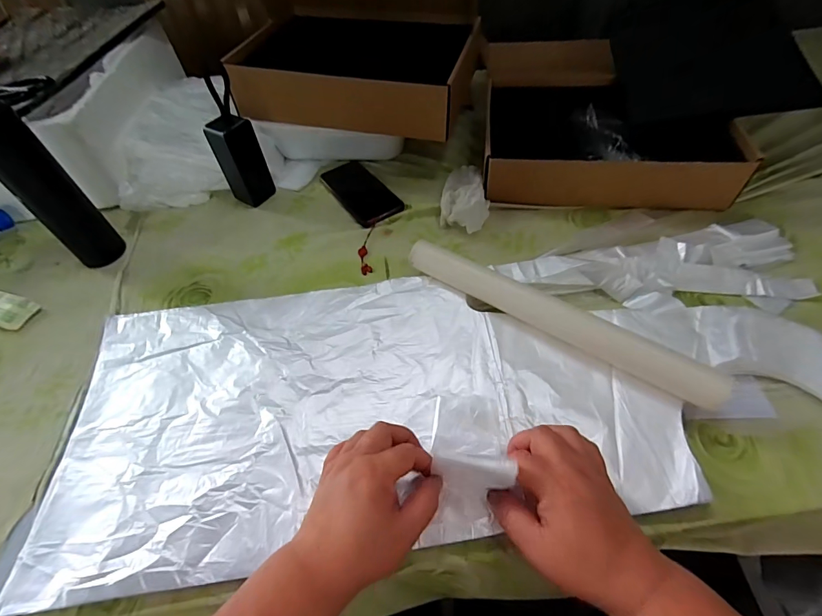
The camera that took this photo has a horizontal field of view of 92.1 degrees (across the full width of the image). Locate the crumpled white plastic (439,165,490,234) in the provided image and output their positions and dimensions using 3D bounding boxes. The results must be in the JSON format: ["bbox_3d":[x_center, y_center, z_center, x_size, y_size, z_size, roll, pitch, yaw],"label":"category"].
[{"bbox_3d":[0.084,-0.170,0.617,0.070,0.037,0.144,2,52,7],"label":"crumpled white plastic"}]

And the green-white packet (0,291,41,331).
[{"bbox_3d":[-0.570,-0.001,0.548,0.095,0.010,0.046,15,66,8],"label":"green-white packet"}]

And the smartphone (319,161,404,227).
[{"bbox_3d":[-0.087,-0.195,0.656,0.078,0.005,0.169,-31,56,-18],"label":"smartphone"}]

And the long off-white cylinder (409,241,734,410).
[{"bbox_3d":[0.153,0.006,0.452,0.356,0.038,0.031,28,60,24],"label":"long off-white cylinder"}]

